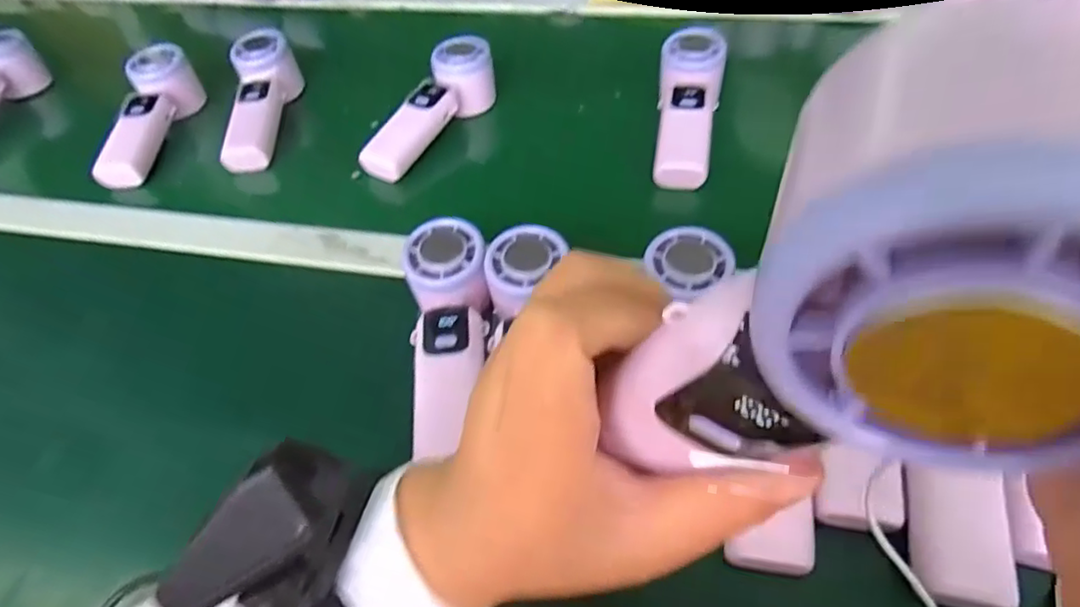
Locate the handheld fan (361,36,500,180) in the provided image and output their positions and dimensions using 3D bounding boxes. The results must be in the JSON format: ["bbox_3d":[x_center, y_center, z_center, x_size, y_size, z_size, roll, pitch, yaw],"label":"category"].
[{"bbox_3d":[-0.104,-0.180,0.580,0.043,0.068,0.171,25,56,24],"label":"handheld fan"}]

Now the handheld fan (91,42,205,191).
[{"bbox_3d":[-0.383,-0.190,0.607,0.050,0.054,0.178,-4,49,2],"label":"handheld fan"}]

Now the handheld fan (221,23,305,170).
[{"bbox_3d":[-0.279,-0.194,0.616,0.055,0.053,0.170,-3,66,3],"label":"handheld fan"}]

